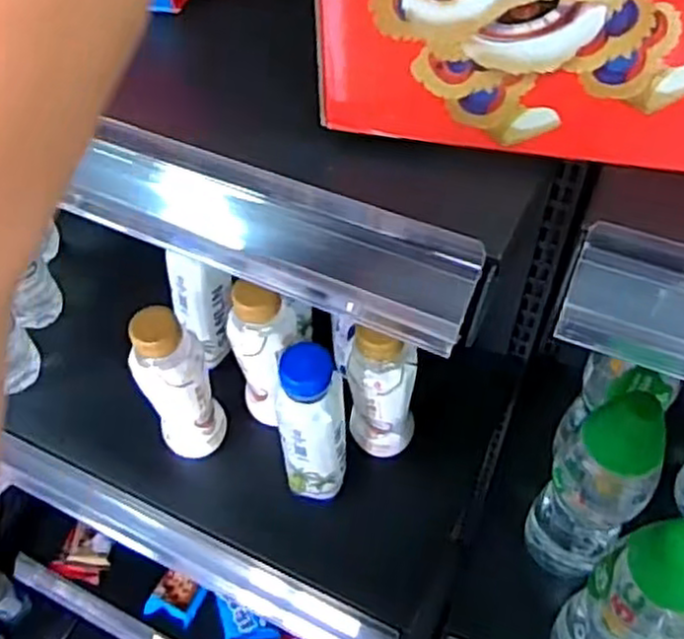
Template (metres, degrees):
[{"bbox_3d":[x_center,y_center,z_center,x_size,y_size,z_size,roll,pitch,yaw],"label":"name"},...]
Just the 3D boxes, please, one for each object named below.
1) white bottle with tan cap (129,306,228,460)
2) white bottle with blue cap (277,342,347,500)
[{"bbox_3d":[-0.145,0.058,0.639,0.052,0.181,0.058,35,61,25],"label":"white bottle with tan cap"},{"bbox_3d":[-0.025,0.090,0.600,0.055,0.173,0.041,12,53,11],"label":"white bottle with blue cap"}]

